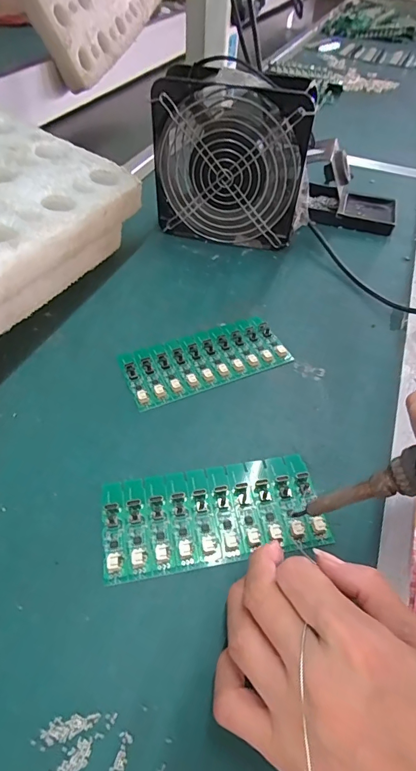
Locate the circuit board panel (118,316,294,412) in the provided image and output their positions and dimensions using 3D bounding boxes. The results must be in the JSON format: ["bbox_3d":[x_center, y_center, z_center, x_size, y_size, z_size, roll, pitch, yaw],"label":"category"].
[{"bbox_3d":[-0.002,-0.025,0.344,0.137,0.006,0.064,-18,54,-17],"label":"circuit board panel"}]

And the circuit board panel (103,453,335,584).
[{"bbox_3d":[0.004,0.080,0.257,0.135,0.007,0.063,-8,52,-9],"label":"circuit board panel"}]

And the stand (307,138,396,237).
[{"bbox_3d":[0.176,-0.246,0.496,0.128,0.074,0.076,16,52,10],"label":"stand"}]

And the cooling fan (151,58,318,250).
[{"bbox_3d":[0.026,-0.232,0.423,0.157,0.155,0.054,12,51,6],"label":"cooling fan"}]

